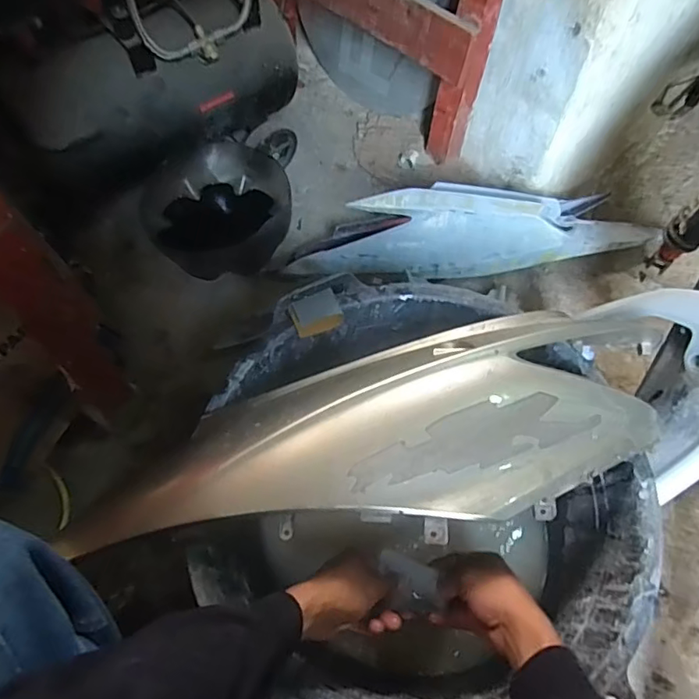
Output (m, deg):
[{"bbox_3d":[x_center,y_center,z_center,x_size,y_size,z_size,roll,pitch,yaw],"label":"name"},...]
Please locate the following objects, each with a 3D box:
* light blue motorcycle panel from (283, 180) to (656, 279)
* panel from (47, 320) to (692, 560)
[{"bbox_3d":[0.224,-0.217,0.914,0.661,0.134,0.121,-5,60,-7],"label":"light blue motorcycle panel"},{"bbox_3d":[0.055,0.098,0.507,0.588,0.080,0.184,-19,63,-15],"label":"panel"}]

